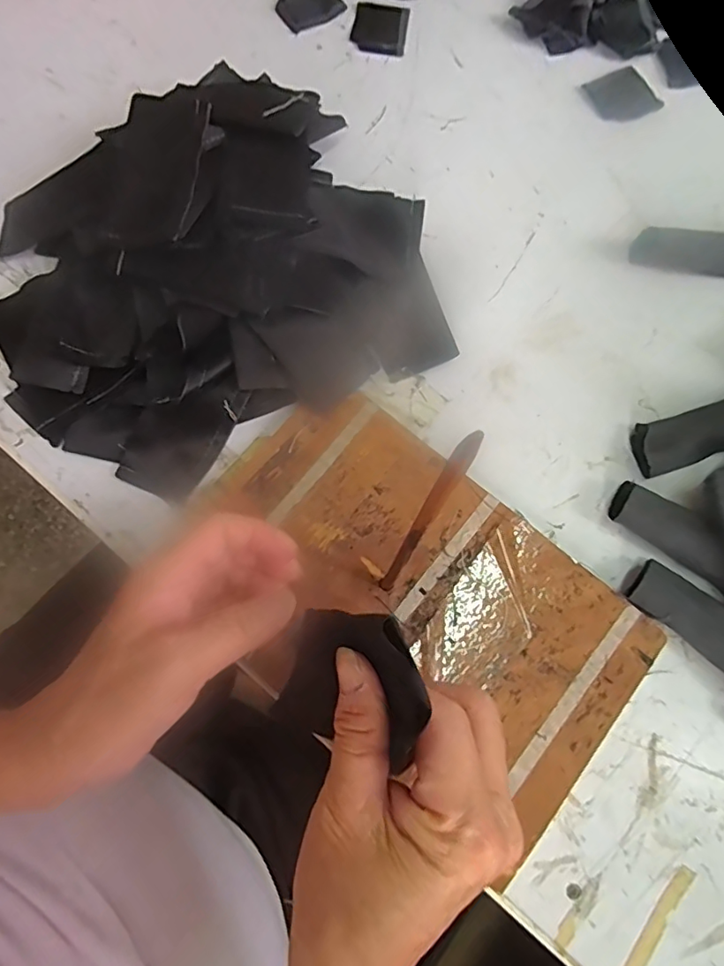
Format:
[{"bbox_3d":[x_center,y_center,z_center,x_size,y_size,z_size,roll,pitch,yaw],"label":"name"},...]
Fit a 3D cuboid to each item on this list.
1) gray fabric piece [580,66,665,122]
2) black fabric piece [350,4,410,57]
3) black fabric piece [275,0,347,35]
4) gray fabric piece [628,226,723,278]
[{"bbox_3d":[0.222,-0.331,0.455,0.055,0.004,0.049,-25,77,-8],"label":"gray fabric piece"},{"bbox_3d":[0.016,-0.399,0.466,0.047,0.004,0.054,6,75,1],"label":"black fabric piece"},{"bbox_3d":[-0.047,-0.421,0.469,0.054,0.004,0.045,-36,84,-6],"label":"black fabric piece"},{"bbox_3d":[0.261,-0.176,0.405,0.107,0.018,0.038,2,75,-1],"label":"gray fabric piece"}]

